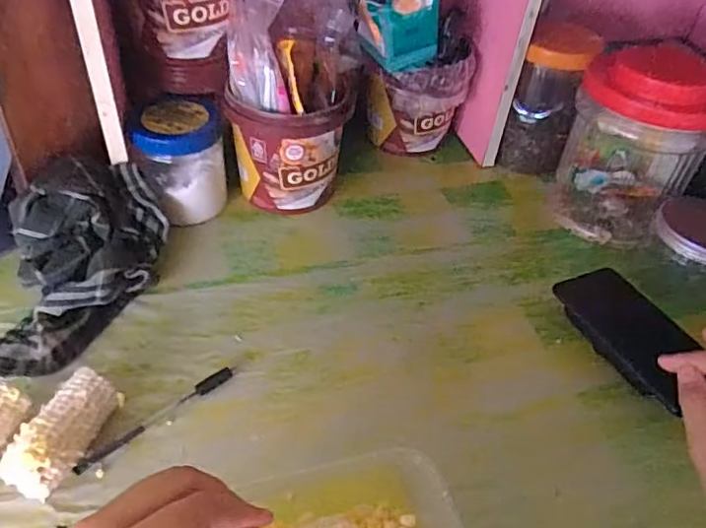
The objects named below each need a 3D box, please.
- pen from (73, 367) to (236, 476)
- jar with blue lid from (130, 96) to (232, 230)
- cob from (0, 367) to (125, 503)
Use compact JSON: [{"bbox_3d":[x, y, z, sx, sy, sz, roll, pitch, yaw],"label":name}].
[{"bbox_3d":[-0.146,0.113,0.437,0.130,0.006,0.011,-32,54,-34],"label":"pen"},{"bbox_3d":[-0.176,-0.105,0.604,0.084,0.110,0.094,-5,43,-11],"label":"jar with blue lid"},{"bbox_3d":[-0.201,0.116,0.405,0.038,0.035,0.085,18,44,13],"label":"cob"}]

